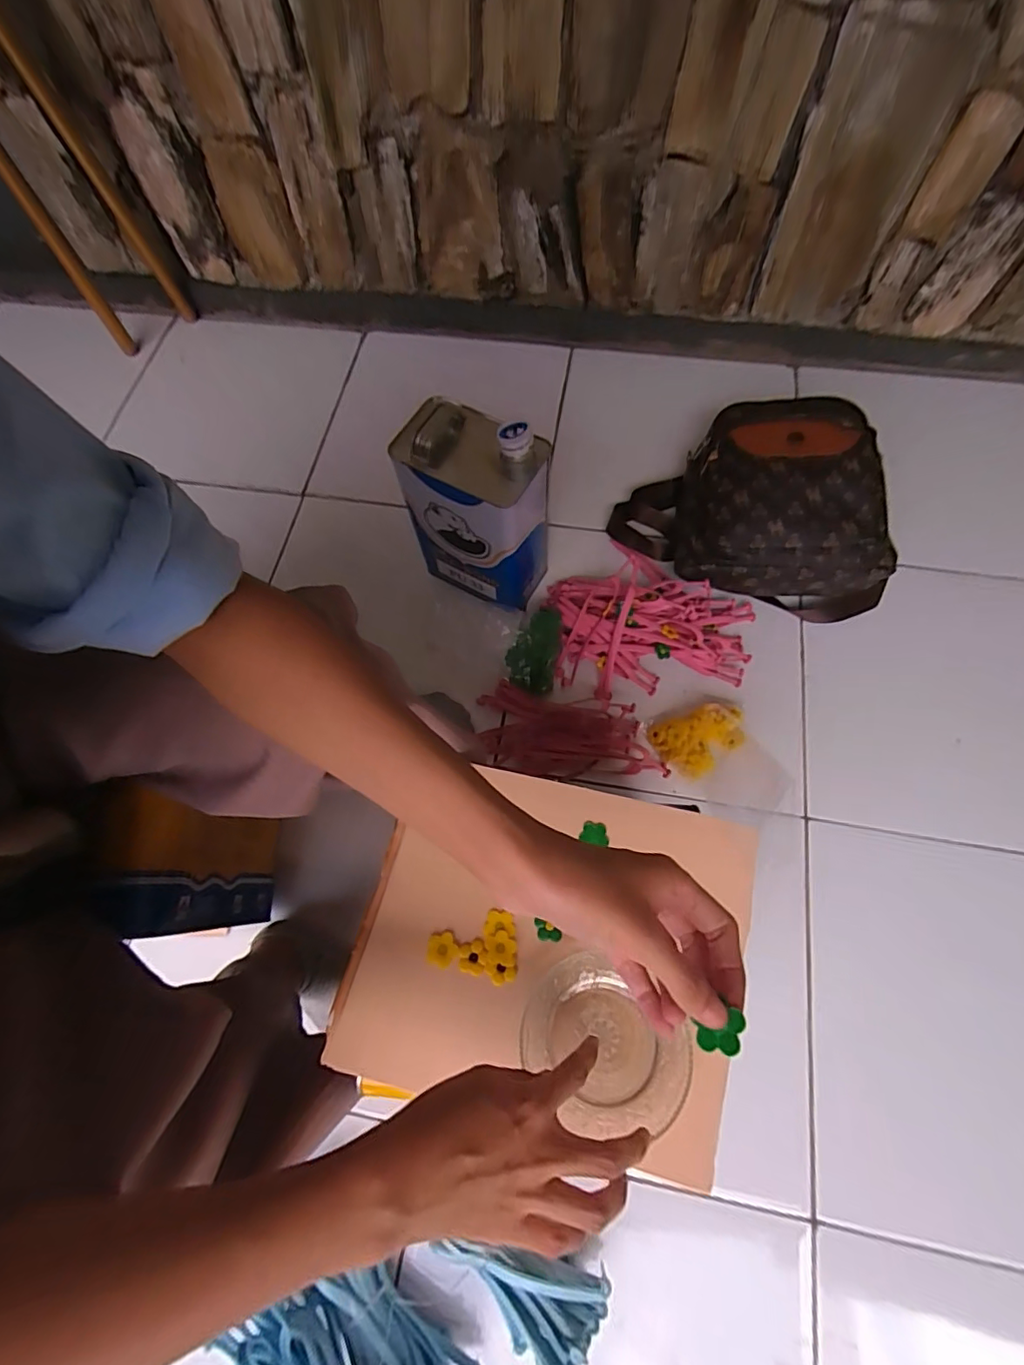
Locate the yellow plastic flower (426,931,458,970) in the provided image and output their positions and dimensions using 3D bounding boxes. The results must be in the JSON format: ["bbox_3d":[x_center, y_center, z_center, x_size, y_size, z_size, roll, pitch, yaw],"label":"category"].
[{"bbox_3d":[-0.054,0.206,0.405,0.023,0.005,0.025,8,69,5],"label":"yellow plastic flower"}]

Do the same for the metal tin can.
[{"bbox_3d":[-0.038,-0.227,0.687,0.165,0.247,0.124,29,73,12],"label":"metal tin can"}]

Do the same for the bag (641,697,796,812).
[{"bbox_3d":[0.268,0.094,0.676,0.131,0.024,0.160,-26,70,-8],"label":"bag"}]

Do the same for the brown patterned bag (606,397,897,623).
[{"bbox_3d":[0.350,-0.280,0.744,0.372,0.157,0.303,12,70,7],"label":"brown patterned bag"}]

